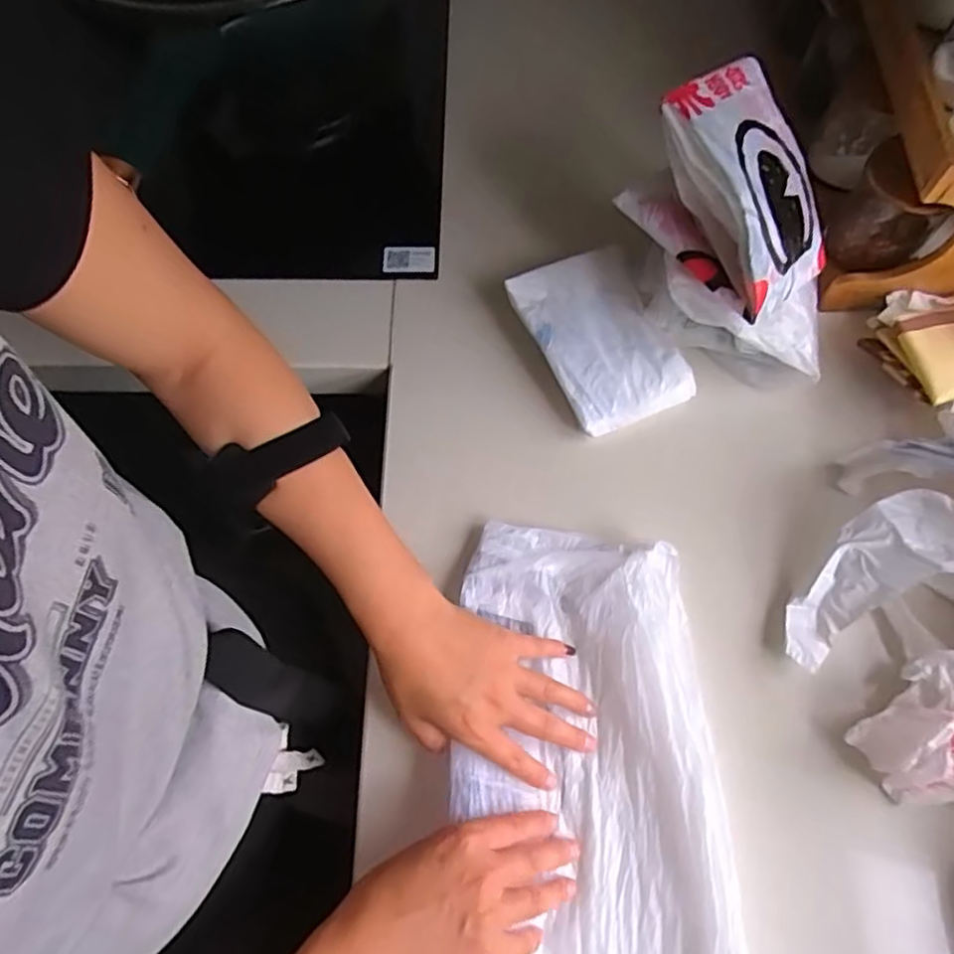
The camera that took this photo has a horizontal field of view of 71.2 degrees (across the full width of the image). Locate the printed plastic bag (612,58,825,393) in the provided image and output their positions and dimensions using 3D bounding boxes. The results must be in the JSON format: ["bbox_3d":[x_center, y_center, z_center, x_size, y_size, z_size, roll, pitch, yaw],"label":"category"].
[{"bbox_3d":[0.212,-0.178,0.522,0.123,0.180,0.184,-37,72,-14],"label":"printed plastic bag"}]

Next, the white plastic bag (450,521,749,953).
[{"bbox_3d":[0.072,0.255,0.428,0.189,0.058,0.453,2,67,1],"label":"white plastic bag"}]

